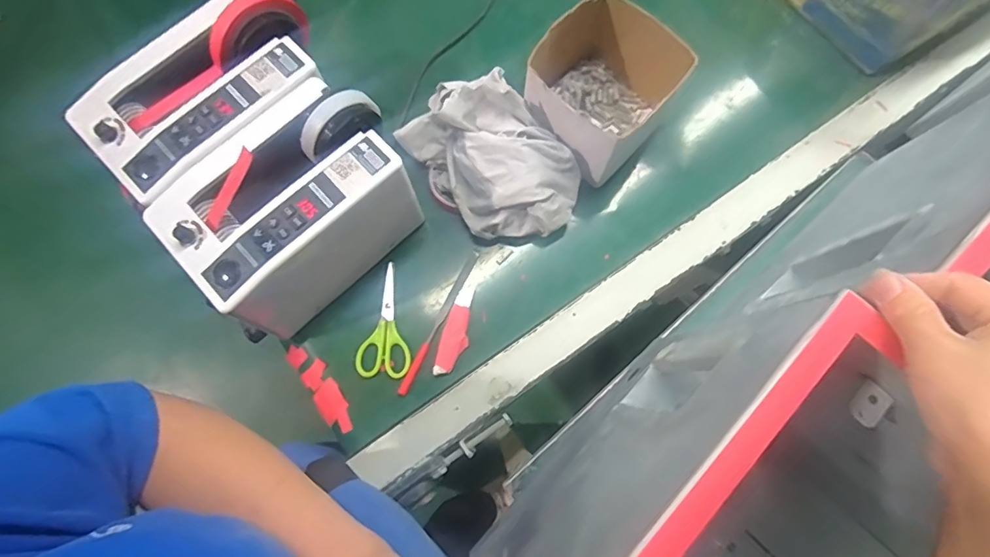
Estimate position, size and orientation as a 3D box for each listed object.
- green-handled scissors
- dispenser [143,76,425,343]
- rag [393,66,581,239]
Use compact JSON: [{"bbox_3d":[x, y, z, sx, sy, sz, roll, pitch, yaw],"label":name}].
[{"bbox_3d":[-0.127,0.046,0.565,0.058,0.005,0.126,-5,76,-2],"label":"green-handled scissors"},{"bbox_3d":[-0.199,-0.068,0.519,0.223,0.152,0.137,-44,80,-10],"label":"dispenser"},{"bbox_3d":[-0.001,-0.137,0.567,0.134,0.092,0.209,-36,79,-8],"label":"rag"}]

